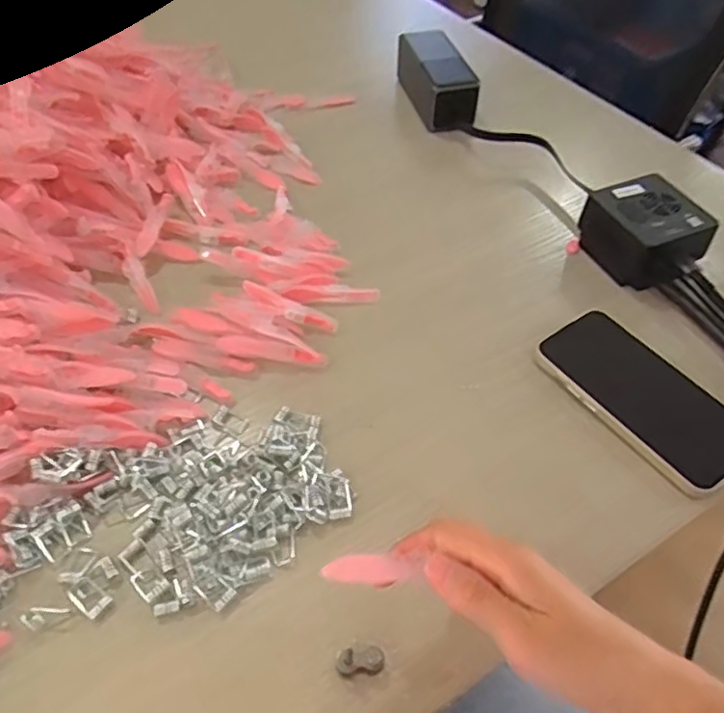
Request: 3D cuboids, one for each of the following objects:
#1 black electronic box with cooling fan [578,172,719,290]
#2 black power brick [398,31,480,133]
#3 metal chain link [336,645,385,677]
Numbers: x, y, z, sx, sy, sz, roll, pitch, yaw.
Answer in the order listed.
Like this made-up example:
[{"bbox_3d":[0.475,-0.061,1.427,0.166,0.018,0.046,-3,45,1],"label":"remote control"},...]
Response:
[{"bbox_3d":[0.232,-0.101,0.507,0.070,0.050,0.088,-19,53,-16],"label":"black electronic box with cooling fan"},{"bbox_3d":[0.079,-0.298,0.671,0.058,0.047,0.137,-10,51,-10],"label":"black power brick"},{"bbox_3d":[-0.001,0.156,0.320,0.024,0.011,0.014,-2,51,-3],"label":"metal chain link"}]

